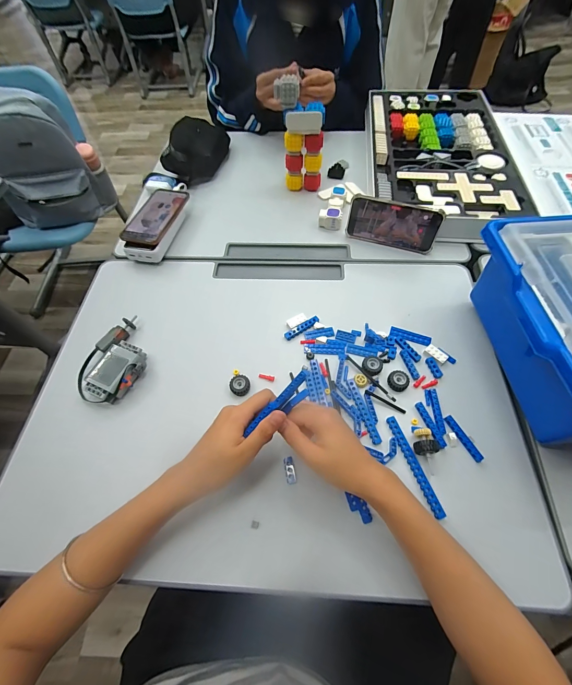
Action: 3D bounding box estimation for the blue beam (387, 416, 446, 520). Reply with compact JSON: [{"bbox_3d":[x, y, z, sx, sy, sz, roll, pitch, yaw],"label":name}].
[{"bbox_3d":[0.164,0.156,0.390,0.011,0.011,0.126,-17,61,-8],"label":"blue beam"}]

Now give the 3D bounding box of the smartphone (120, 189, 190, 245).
[{"bbox_3d":[-0.253,-0.250,0.593,0.077,0.011,0.154,16,61,2],"label":"smartphone"}]

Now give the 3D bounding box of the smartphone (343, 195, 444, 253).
[{"bbox_3d":[0.195,-0.217,0.558,0.161,0.079,0.013,18,47,14],"label":"smartphone"}]

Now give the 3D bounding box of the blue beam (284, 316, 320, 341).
[{"bbox_3d":[0.026,-0.024,0.497,0.064,0.007,0.012,-30,64,-15],"label":"blue beam"}]

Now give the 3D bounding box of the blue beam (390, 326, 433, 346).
[{"bbox_3d":[0.198,-0.010,0.484,0.063,0.006,0.023,19,62,12],"label":"blue beam"}]

